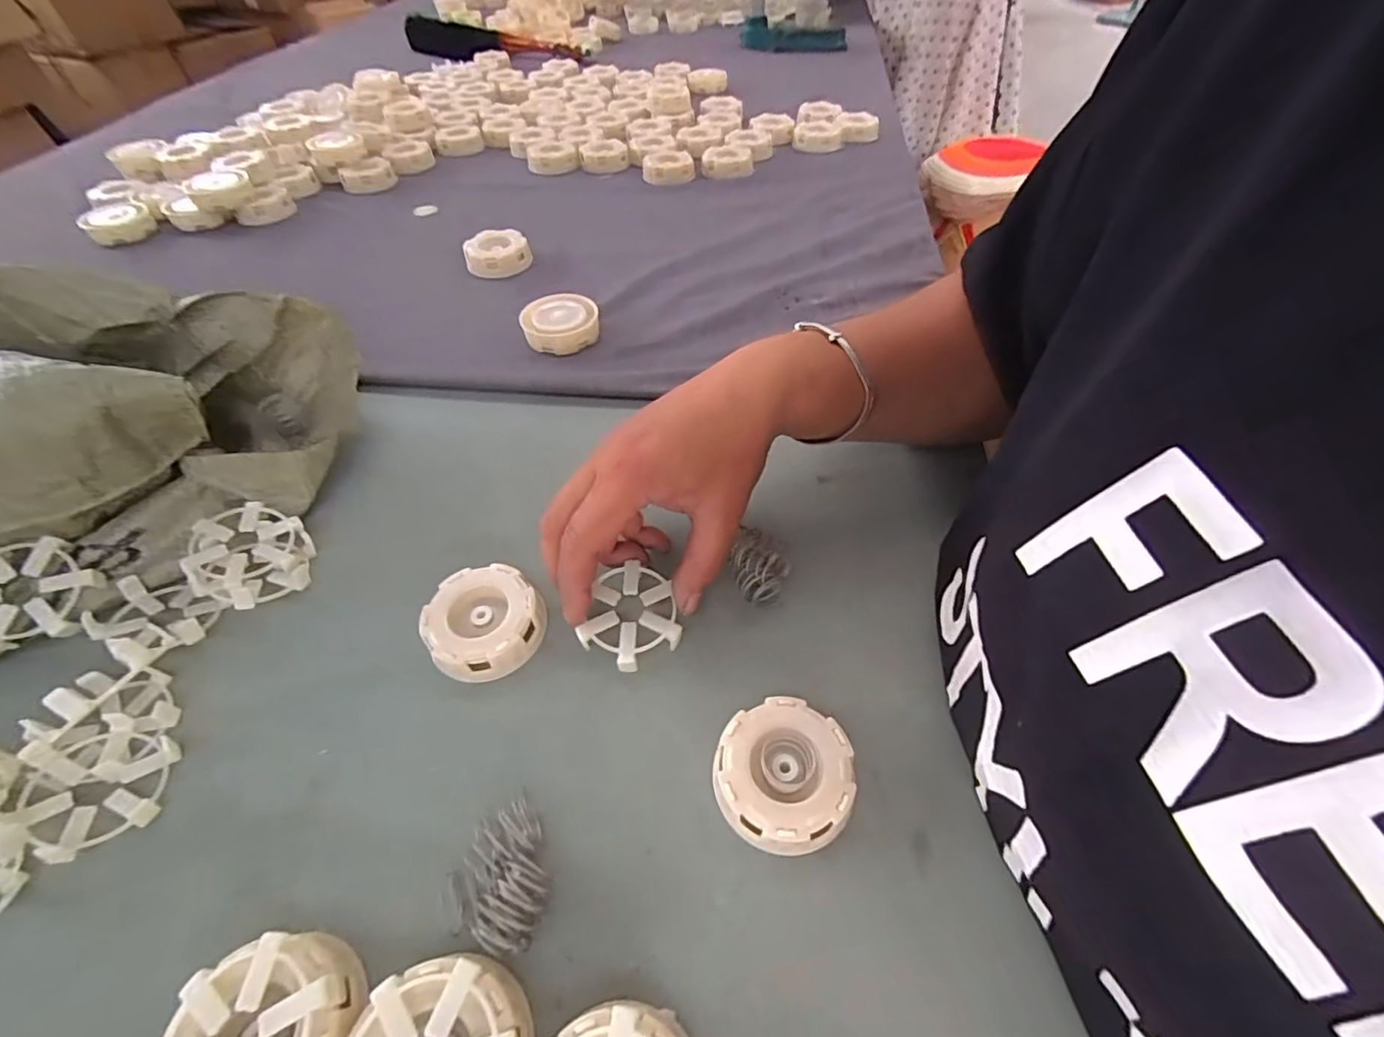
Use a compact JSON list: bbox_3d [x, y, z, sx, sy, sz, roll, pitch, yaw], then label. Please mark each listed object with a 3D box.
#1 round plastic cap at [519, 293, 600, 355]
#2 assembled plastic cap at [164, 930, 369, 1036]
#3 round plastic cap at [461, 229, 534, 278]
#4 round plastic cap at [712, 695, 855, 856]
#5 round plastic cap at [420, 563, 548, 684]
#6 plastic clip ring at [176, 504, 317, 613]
[{"bbox_3d":[-0.112,-0.168,0.500,0.062,0.022,0.062,-1,52,1],"label":"round plastic cap"},{"bbox_3d":[-0.150,0.185,0.208,0.058,0.032,0.058,-1,52,1],"label":"assembled plastic cap"},{"bbox_3d":[-0.195,-0.268,0.584,0.062,0.022,0.062,-1,52,1],"label":"round plastic cap"},{"bbox_3d":[0.041,0.116,0.264,0.059,0.021,0.061,-1,52,1],"label":"round plastic cap"},{"bbox_3d":[-0.112,0.055,0.317,0.060,0.021,0.058,-1,52,1],"label":"round plastic cap"},{"bbox_3d":[-0.259,0.023,0.344,0.063,0.030,0.059,-1,52,1],"label":"plastic clip ring"}]

